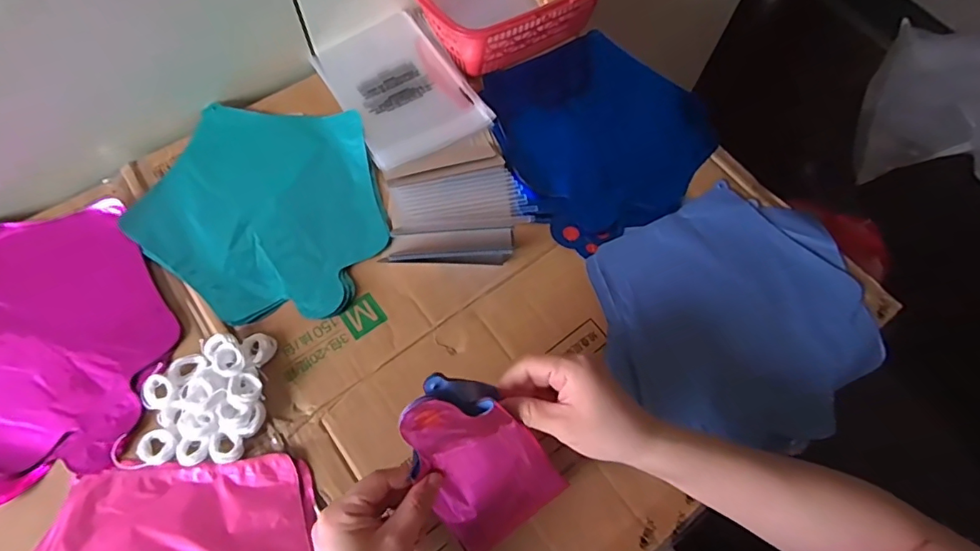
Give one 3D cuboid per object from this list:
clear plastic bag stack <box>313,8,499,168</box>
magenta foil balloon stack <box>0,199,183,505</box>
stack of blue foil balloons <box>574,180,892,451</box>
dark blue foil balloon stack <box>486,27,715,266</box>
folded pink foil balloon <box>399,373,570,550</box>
[{"bbox_3d":[-0.099,-0.207,0.565,0.129,0.013,0.190,-28,70,-14],"label":"clear plastic bag stack"},{"bbox_3d":[-0.391,0.048,0.445,0.238,0.016,0.238,11,66,2],"label":"magenta foil balloon stack"},{"bbox_3d":[0.229,0.034,0.484,0.253,0.020,0.226,-27,70,-14],"label":"stack of blue foil balloons"},{"bbox_3d":[0.113,-0.156,0.560,0.224,0.024,0.238,-26,69,-14],"label":"dark blue foil balloon stack"},{"bbox_3d":[-0.010,0.136,0.382,0.088,0.145,0.024,-34,28,-3],"label":"folded pink foil balloon"}]

